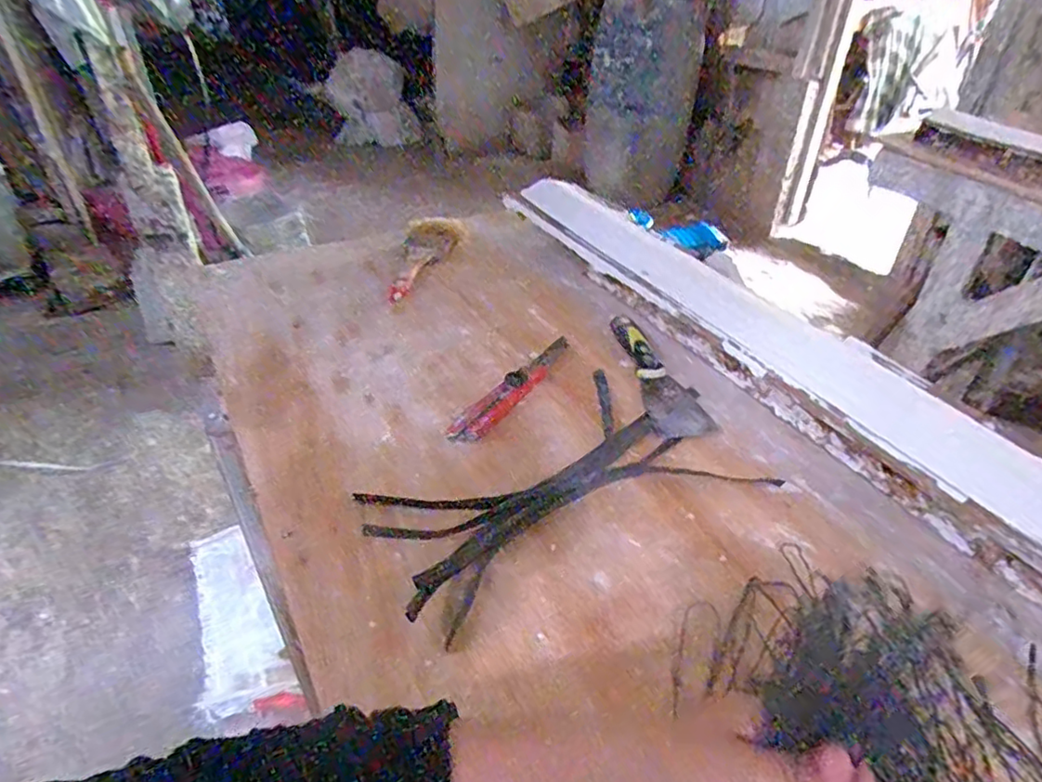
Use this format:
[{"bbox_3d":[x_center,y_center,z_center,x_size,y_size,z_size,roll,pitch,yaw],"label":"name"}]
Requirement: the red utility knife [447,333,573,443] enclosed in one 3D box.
[{"bbox_3d":[-0.002,-0.009,0.609,0.035,0.013,0.191,26,45,27],"label":"red utility knife"}]

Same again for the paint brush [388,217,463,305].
[{"bbox_3d":[-0.121,-0.177,0.804,0.068,0.025,0.212,3,39,2],"label":"paint brush"}]

